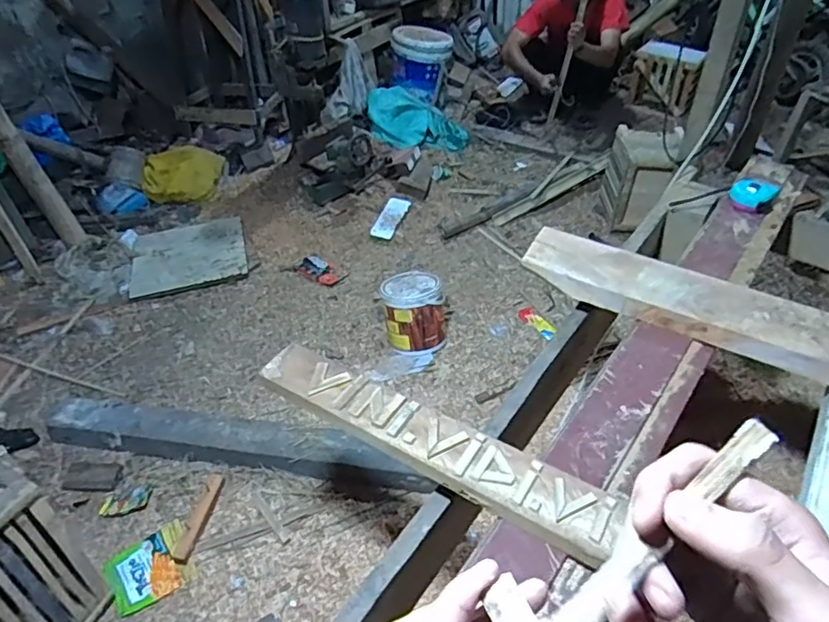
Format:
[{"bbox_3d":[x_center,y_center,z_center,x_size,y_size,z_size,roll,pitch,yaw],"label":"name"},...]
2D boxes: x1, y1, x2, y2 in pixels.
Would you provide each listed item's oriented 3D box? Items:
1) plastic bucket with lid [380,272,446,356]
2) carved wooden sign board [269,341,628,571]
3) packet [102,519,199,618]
[{"bbox_3d":[0.001,-0.001,1.752,0.201,0.181,0.211,-3,43,-1],"label":"plastic bucket with lid"},{"bbox_3d":[0.011,0.169,0.800,0.538,0.025,0.089,23,48,25],"label":"carved wooden sign board"},{"bbox_3d":[-0.585,0.570,1.303,0.172,0.018,0.153,-22,46,-21],"label":"packet"}]

